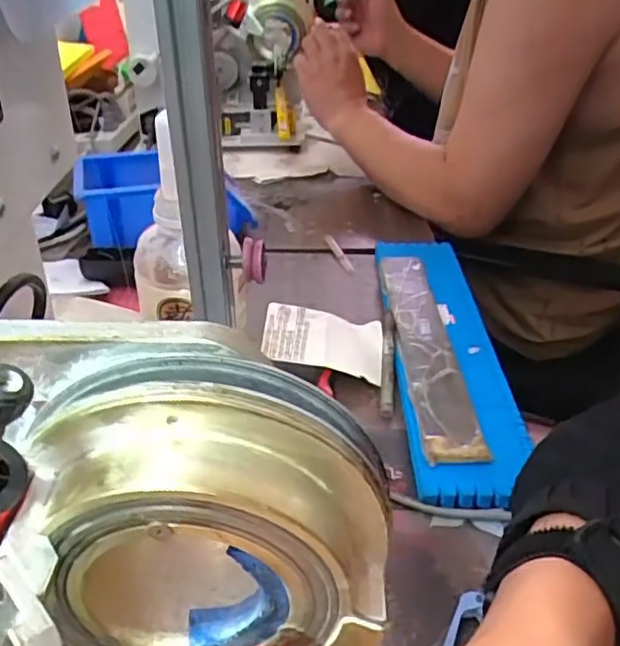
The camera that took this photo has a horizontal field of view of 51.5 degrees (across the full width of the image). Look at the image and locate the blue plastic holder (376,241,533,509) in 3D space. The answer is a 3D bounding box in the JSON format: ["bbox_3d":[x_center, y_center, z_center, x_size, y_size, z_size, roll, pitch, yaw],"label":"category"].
[{"bbox_3d":[0.110,0.013,0.537,0.082,0.021,0.328,1,33,0],"label":"blue plastic holder"}]

